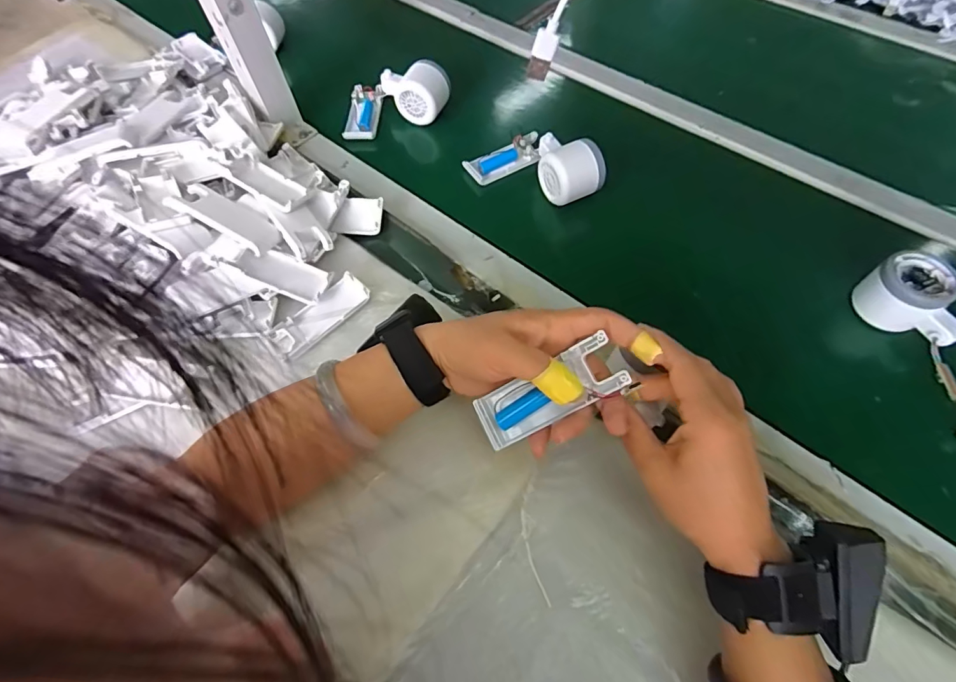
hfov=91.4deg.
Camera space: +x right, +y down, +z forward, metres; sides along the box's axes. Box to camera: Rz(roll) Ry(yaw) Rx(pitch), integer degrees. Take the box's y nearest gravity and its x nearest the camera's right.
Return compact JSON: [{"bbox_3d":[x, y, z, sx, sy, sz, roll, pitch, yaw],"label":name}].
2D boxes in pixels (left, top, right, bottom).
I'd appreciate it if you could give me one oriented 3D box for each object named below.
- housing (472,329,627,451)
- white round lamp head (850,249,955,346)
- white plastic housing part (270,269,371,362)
[{"bbox_3d":[0.049,0.038,0.323,0.105,0.022,0.036,-30,57,18],"label":"housing"},{"bbox_3d":[0.394,-0.034,0.418,0.056,0.048,0.090,-31,64,-14],"label":"white round lamp head"},{"bbox_3d":[-0.150,-0.024,0.447,0.097,0.013,0.035,-41,67,-18],"label":"white plastic housing part"}]

